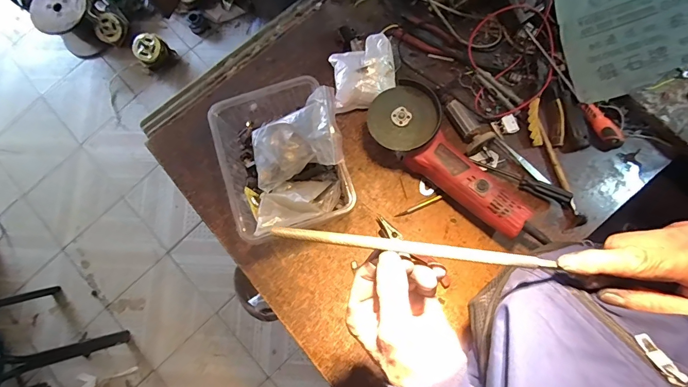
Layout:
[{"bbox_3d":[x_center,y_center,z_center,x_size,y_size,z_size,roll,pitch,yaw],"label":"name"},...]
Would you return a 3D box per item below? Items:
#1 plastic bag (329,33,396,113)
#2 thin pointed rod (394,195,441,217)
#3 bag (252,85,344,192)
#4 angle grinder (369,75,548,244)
[{"bbox_3d":[0.030,-0.195,0.612,0.103,0.047,0.109,-8,80,2],"label":"plastic bag"},{"bbox_3d":[0.119,0.021,0.599,0.078,0.006,0.008,-26,79,-1],"label":"thin pointed rod"},{"bbox_3d":[-0.073,-0.079,0.543,0.139,0.089,0.115,-11,79,2],"label":"bag"},{"bbox_3d":[0.171,-0.040,0.556,0.314,0.076,0.099,39,84,9],"label":"angle grinder"}]

